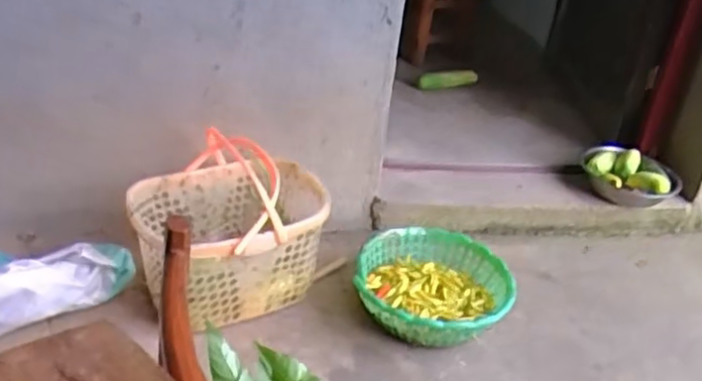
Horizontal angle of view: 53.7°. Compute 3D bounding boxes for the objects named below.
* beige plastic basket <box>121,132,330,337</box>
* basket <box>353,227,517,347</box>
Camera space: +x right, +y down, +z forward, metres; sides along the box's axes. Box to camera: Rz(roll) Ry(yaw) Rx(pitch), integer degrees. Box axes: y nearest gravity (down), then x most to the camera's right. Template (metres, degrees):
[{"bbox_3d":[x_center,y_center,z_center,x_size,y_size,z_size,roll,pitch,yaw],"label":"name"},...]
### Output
[{"bbox_3d":[-0.247,0.070,1.435,0.373,0.268,0.341,6,30,-4],"label":"beige plastic basket"},{"bbox_3d":[0.172,0.210,1.494,0.328,0.122,0.308,2,29,-11],"label":"basket"}]

